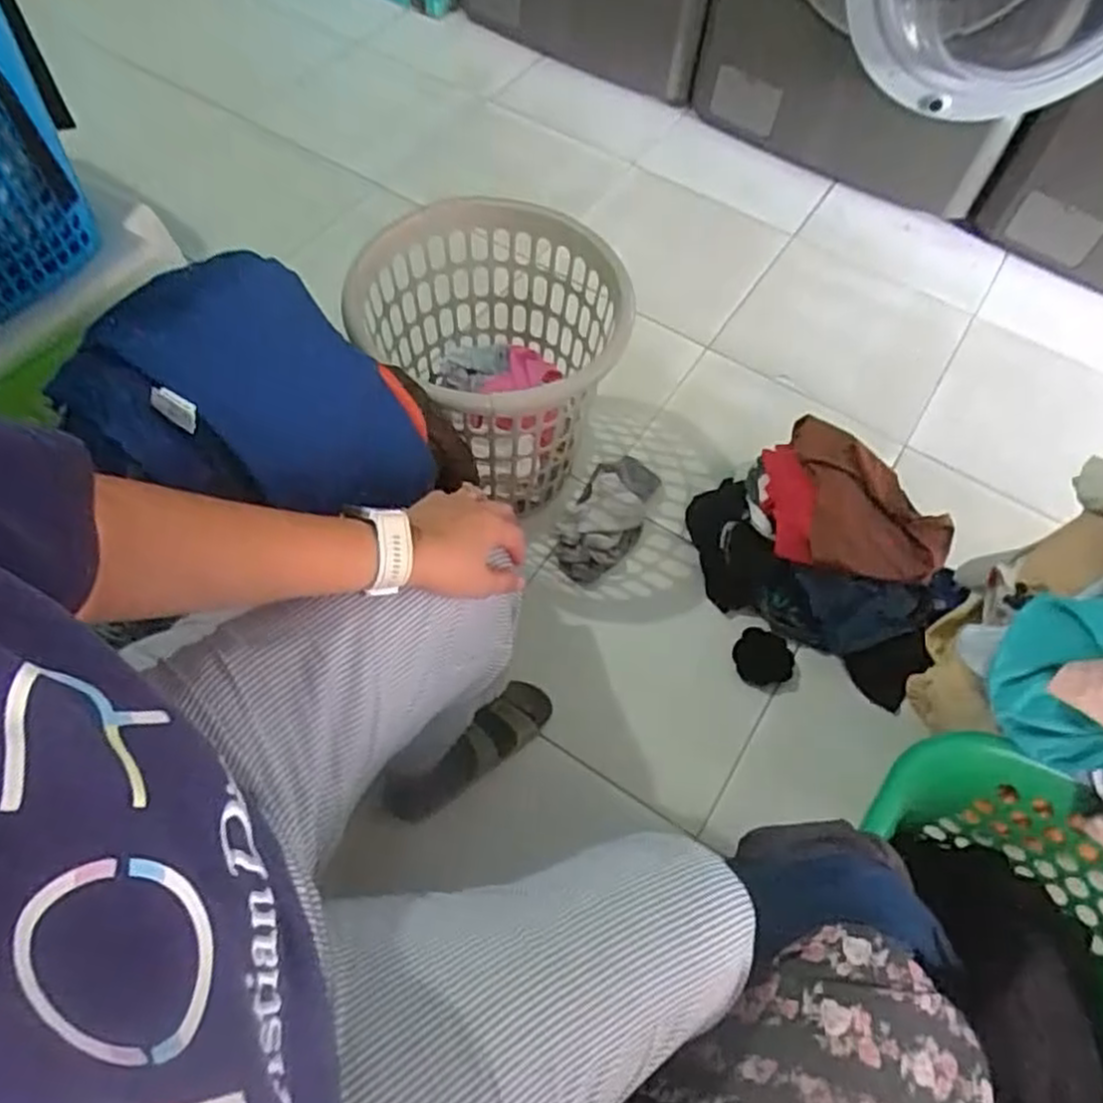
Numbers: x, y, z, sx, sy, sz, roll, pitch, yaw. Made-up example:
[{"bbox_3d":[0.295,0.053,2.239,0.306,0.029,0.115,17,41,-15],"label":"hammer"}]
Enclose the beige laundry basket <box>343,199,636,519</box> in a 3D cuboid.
[{"bbox_3d":[-0.073,-0.262,1.098,0.344,0.317,0.311,41,66,18],"label":"beige laundry basket"}]

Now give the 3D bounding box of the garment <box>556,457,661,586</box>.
[{"bbox_3d":[0.092,-0.061,1.227,0.111,0.049,0.242,21,62,8],"label":"garment"}]

